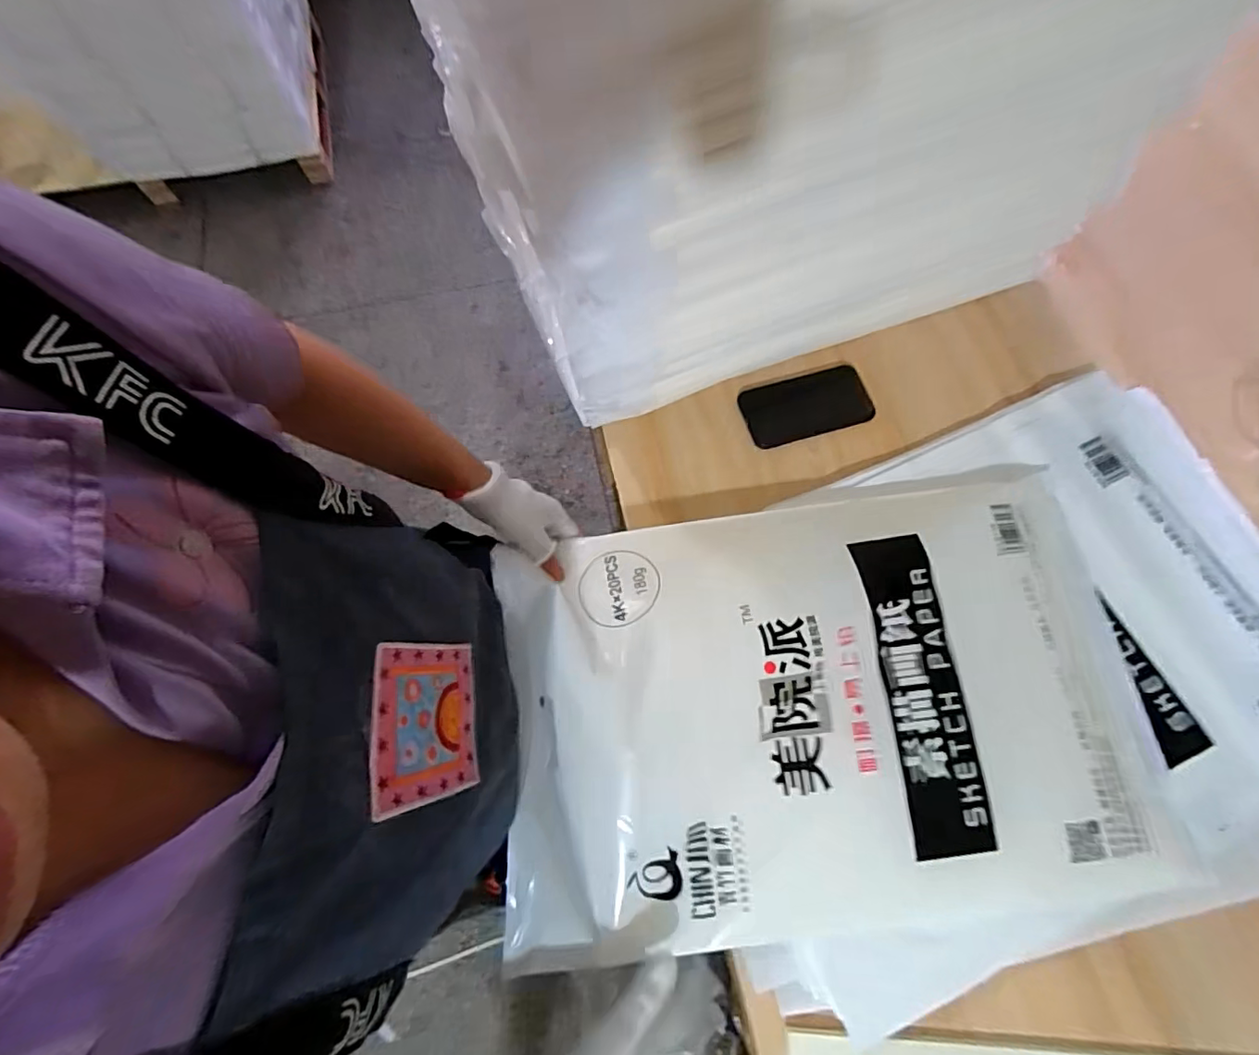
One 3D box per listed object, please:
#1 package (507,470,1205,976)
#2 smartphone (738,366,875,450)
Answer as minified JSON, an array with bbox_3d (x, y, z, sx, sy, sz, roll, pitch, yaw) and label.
[{"bbox_3d":[0.180,0.153,0.500,0.573,0.053,0.374,-7,71,-3],"label":"package"},{"bbox_3d":[0.211,-0.145,0.658,0.150,0.009,0.077,-13,72,-5],"label":"smartphone"}]

